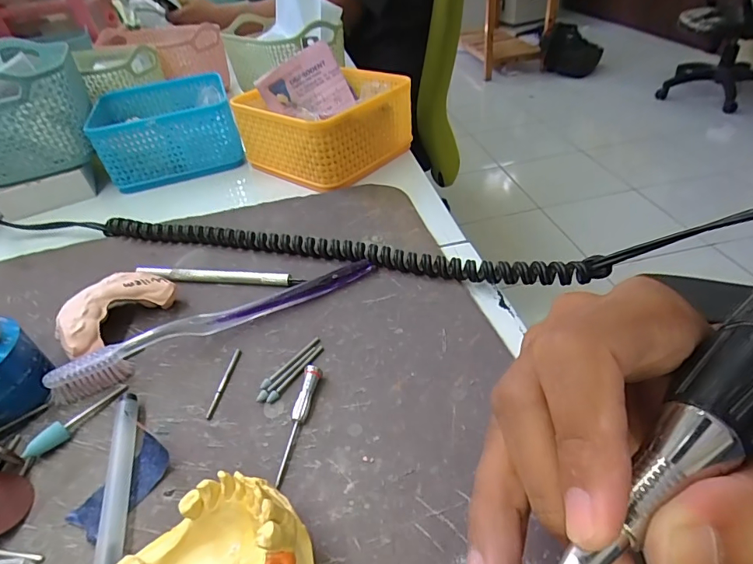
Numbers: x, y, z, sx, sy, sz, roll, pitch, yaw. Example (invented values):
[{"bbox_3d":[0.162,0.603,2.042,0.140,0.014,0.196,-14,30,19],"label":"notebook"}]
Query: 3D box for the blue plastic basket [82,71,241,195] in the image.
[{"bbox_3d":[-0.216,-0.161,0.465,0.124,0.060,0.134,-18,41,-14],"label":"blue plastic basket"}]

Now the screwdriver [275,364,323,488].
[{"bbox_3d":[-0.037,0.065,0.207,0.007,0.009,0.058,4,41,12],"label":"screwdriver"}]

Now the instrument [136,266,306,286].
[{"bbox_3d":[-0.107,-0.004,0.301,0.119,0.008,0.007,3,41,11],"label":"instrument"}]

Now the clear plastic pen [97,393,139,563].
[{"bbox_3d":[-0.106,0.098,0.178,0.012,0.009,0.123,-16,41,-11],"label":"clear plastic pen"}]

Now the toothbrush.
[{"bbox_3d":[-0.087,0.022,0.260,0.184,0.018,0.010,-22,42,-18],"label":"toothbrush"}]

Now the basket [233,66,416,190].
[{"bbox_3d":[-0.053,-0.155,0.433,0.134,0.065,0.126,27,50,33],"label":"basket"}]

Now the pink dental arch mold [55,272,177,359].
[{"bbox_3d":[-0.158,0.018,0.268,0.037,0.027,0.066,23,48,30],"label":"pink dental arch mold"}]

